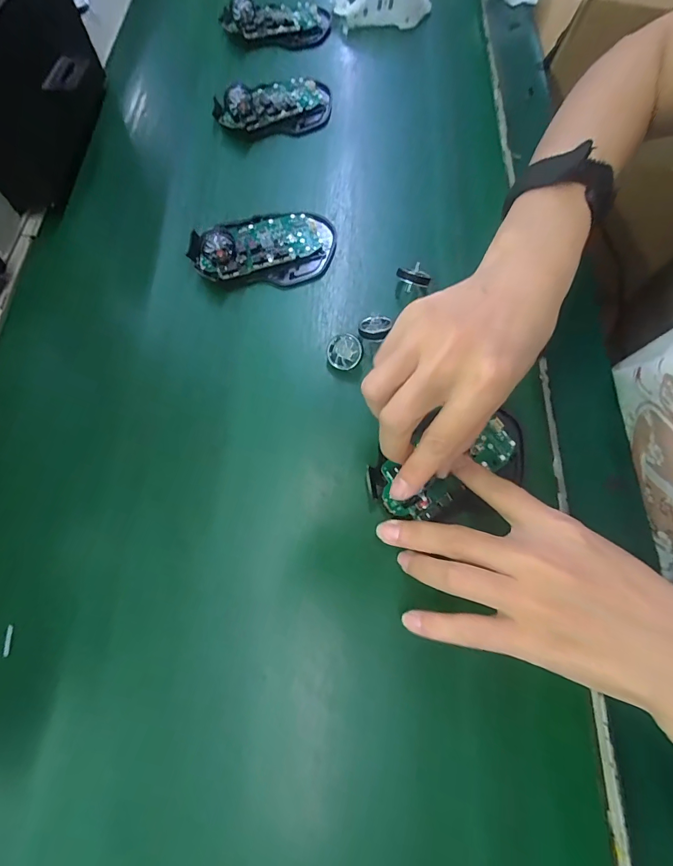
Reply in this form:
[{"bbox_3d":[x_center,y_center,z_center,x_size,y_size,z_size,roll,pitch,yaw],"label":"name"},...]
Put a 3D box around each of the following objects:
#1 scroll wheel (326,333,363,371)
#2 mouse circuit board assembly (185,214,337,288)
[{"bbox_3d":[0.005,-0.058,0.286,0.026,0.005,0.026,4,84,13],"label":"scroll wheel"},{"bbox_3d":[-0.058,-0.156,0.321,0.111,0.026,0.071,1,67,-8],"label":"mouse circuit board assembly"}]

